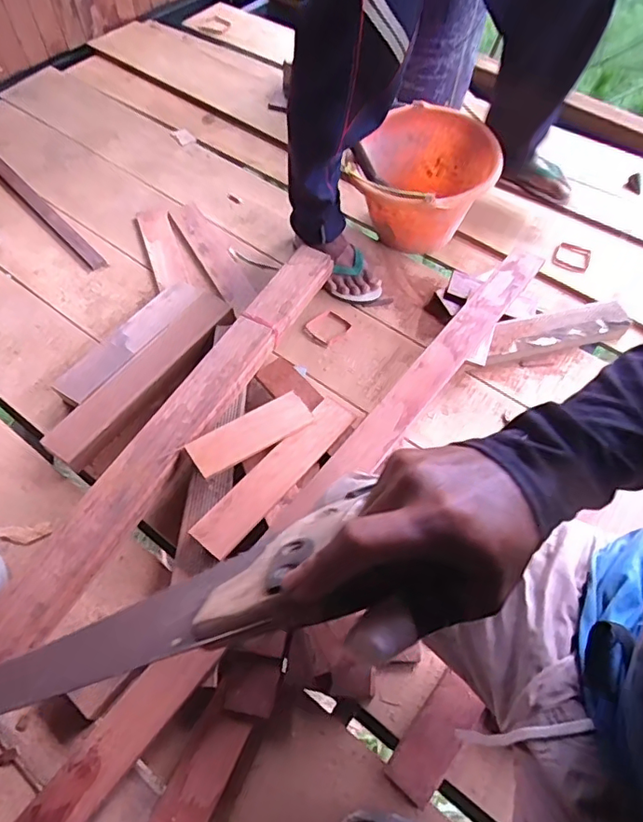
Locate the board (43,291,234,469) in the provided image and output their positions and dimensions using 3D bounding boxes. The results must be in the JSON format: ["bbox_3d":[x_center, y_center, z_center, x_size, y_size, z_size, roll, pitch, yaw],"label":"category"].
[{"bbox_3d":[-0.303,-0.072,0.937,0.104,0.035,0.407,22,61,30],"label":"board"}]

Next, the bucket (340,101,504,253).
[{"bbox_3d":[0.203,-0.464,1.115,0.252,0.215,0.252,1,60,-1],"label":"bucket"}]

